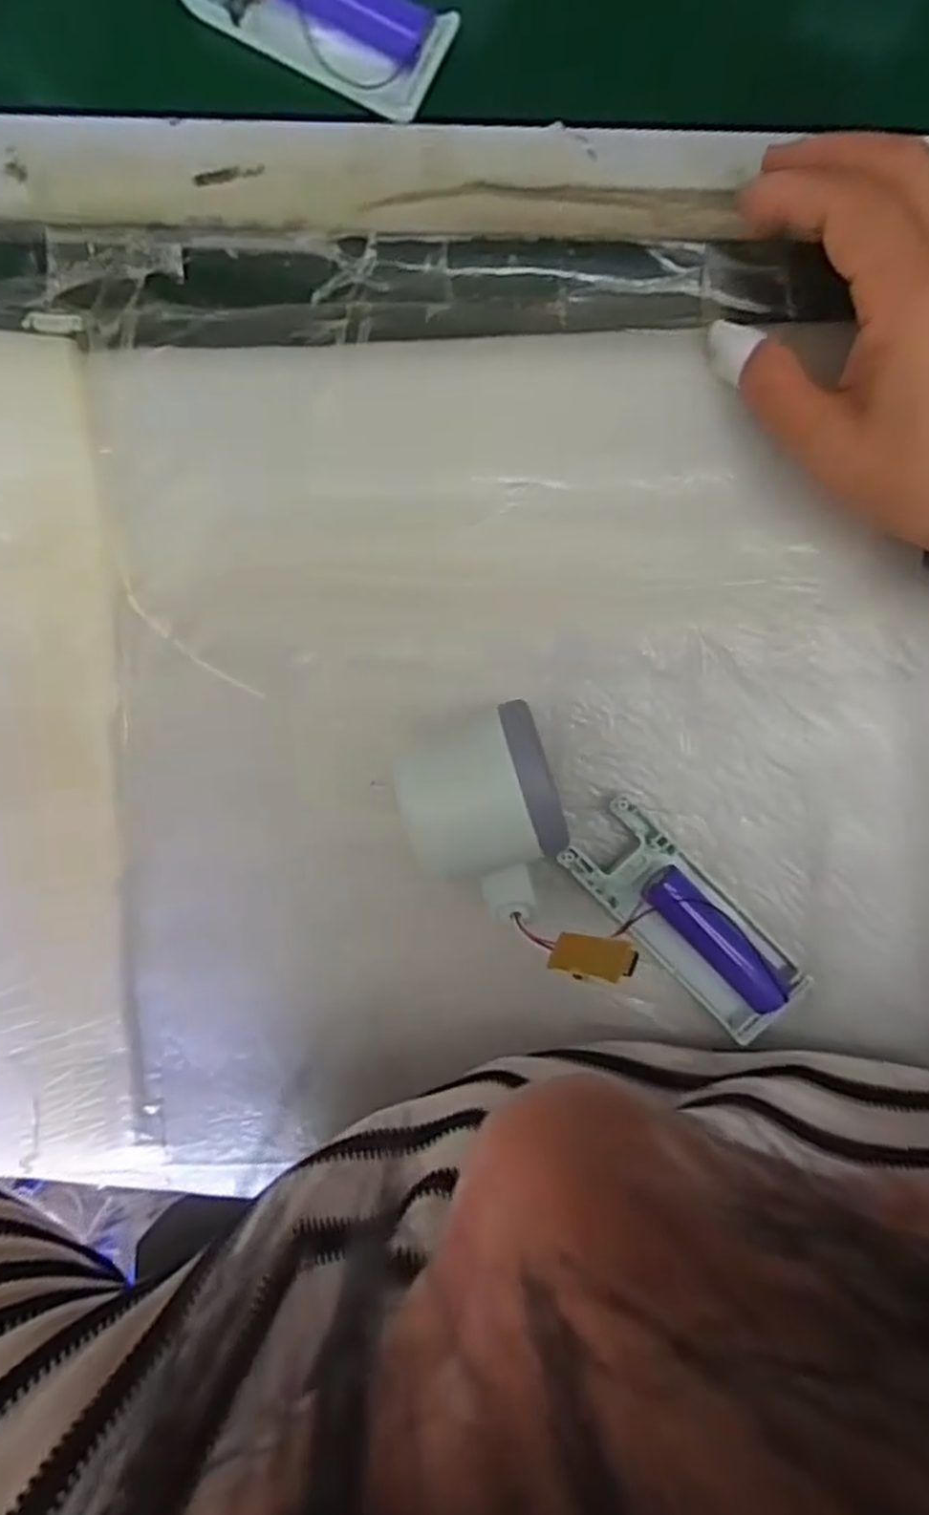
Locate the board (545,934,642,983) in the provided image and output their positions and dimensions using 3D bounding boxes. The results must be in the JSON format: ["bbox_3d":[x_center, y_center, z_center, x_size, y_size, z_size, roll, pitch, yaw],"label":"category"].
[{"bbox_3d":[0.042,0.066,0.245,0.004,0.031,0.014,38,63,-35],"label":"board"}]

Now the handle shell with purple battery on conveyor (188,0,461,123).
[{"bbox_3d":[-0.057,-0.283,0.276,0.100,0.022,0.037,27,95,1],"label":"handle shell with purple battery on conveyor"}]

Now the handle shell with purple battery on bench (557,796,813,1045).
[{"bbox_3d":[0.087,0.065,0.294,0.103,0.022,0.037,44,95,-1],"label":"handle shell with purple battery on bench"}]

